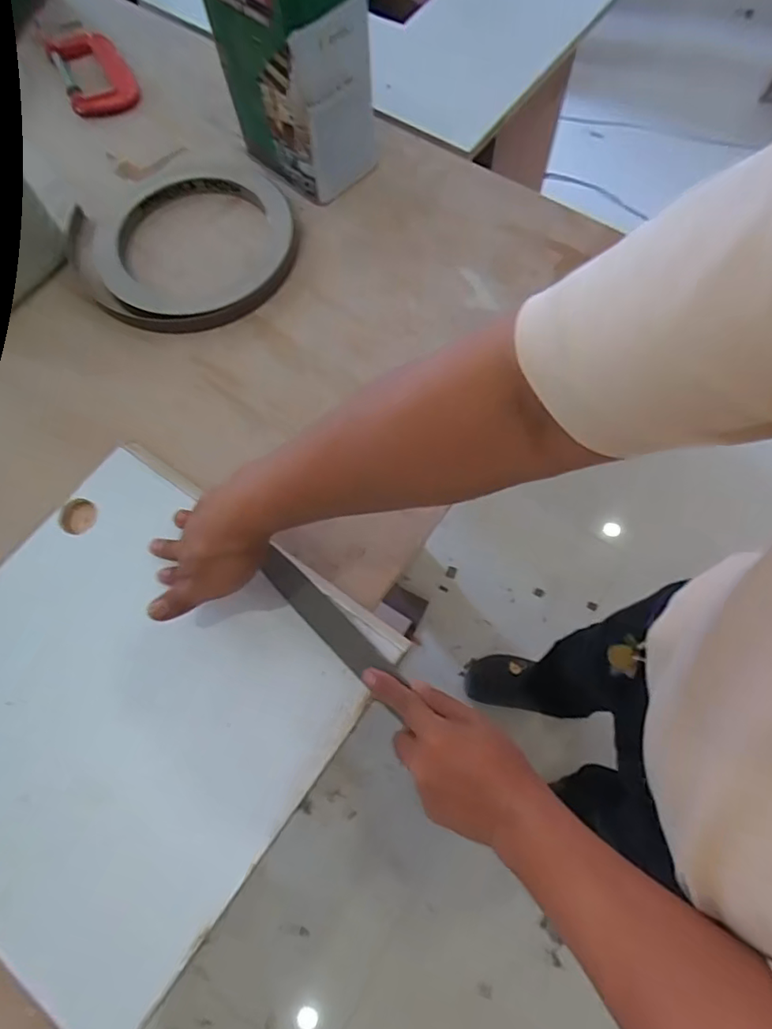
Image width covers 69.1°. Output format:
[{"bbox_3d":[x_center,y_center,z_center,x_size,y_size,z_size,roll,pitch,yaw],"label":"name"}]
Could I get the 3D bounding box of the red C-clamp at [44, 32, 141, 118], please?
[{"bbox_3d":[-0.426,-0.645,0.817,0.094,0.018,0.207,-26,68,-8],"label":"red C-clamp"}]

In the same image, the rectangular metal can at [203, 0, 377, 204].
[{"bbox_3d":[-0.103,-0.506,0.625,0.107,0.224,0.161,-41,71,-13],"label":"rectangular metal can"}]

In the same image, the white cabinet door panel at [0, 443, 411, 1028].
[{"bbox_3d":[-0.229,0.150,0.475,0.354,0.025,0.349,33,72,15],"label":"white cabinet door panel"}]

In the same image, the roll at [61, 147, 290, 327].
[{"bbox_3d":[-0.246,-0.343,0.677,0.261,0.018,0.285,-1,67,2],"label":"roll"}]

